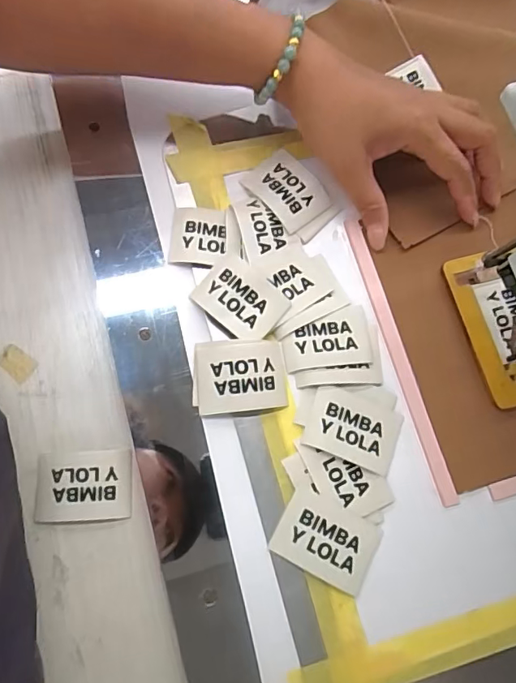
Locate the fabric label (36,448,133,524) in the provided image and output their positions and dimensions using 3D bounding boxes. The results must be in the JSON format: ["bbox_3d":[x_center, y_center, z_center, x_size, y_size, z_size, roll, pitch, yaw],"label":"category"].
[{"bbox_3d":[-0.108,0.090,0.299,0.056,0.006,0.042,-2,77,-7],"label":"fabric label"}]

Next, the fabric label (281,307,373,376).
[{"bbox_3d":[0.045,-0.001,0.315,0.058,0.004,0.038,-9,71,-7],"label":"fabric label"}]

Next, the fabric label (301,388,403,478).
[{"bbox_3d":[0.058,0.055,0.301,0.056,0.004,0.039,21,72,-3],"label":"fabric label"}]

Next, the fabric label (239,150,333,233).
[{"bbox_3d":[0.021,-0.106,0.339,0.042,0.009,0.054,-37,81,-13],"label":"fabric label"}]

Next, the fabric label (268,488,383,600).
[{"bbox_3d":[0.041,0.116,0.284,0.058,0.004,0.040,28,76,2],"label":"fabric label"}]

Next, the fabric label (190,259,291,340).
[{"bbox_3d":[-0.011,-0.027,0.312,0.054,0.007,0.040,40,82,2],"label":"fabric label"}]

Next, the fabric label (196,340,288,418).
[{"bbox_3d":[-0.010,0.021,0.301,0.055,0.008,0.044,-5,84,-4],"label":"fabric label"}]

